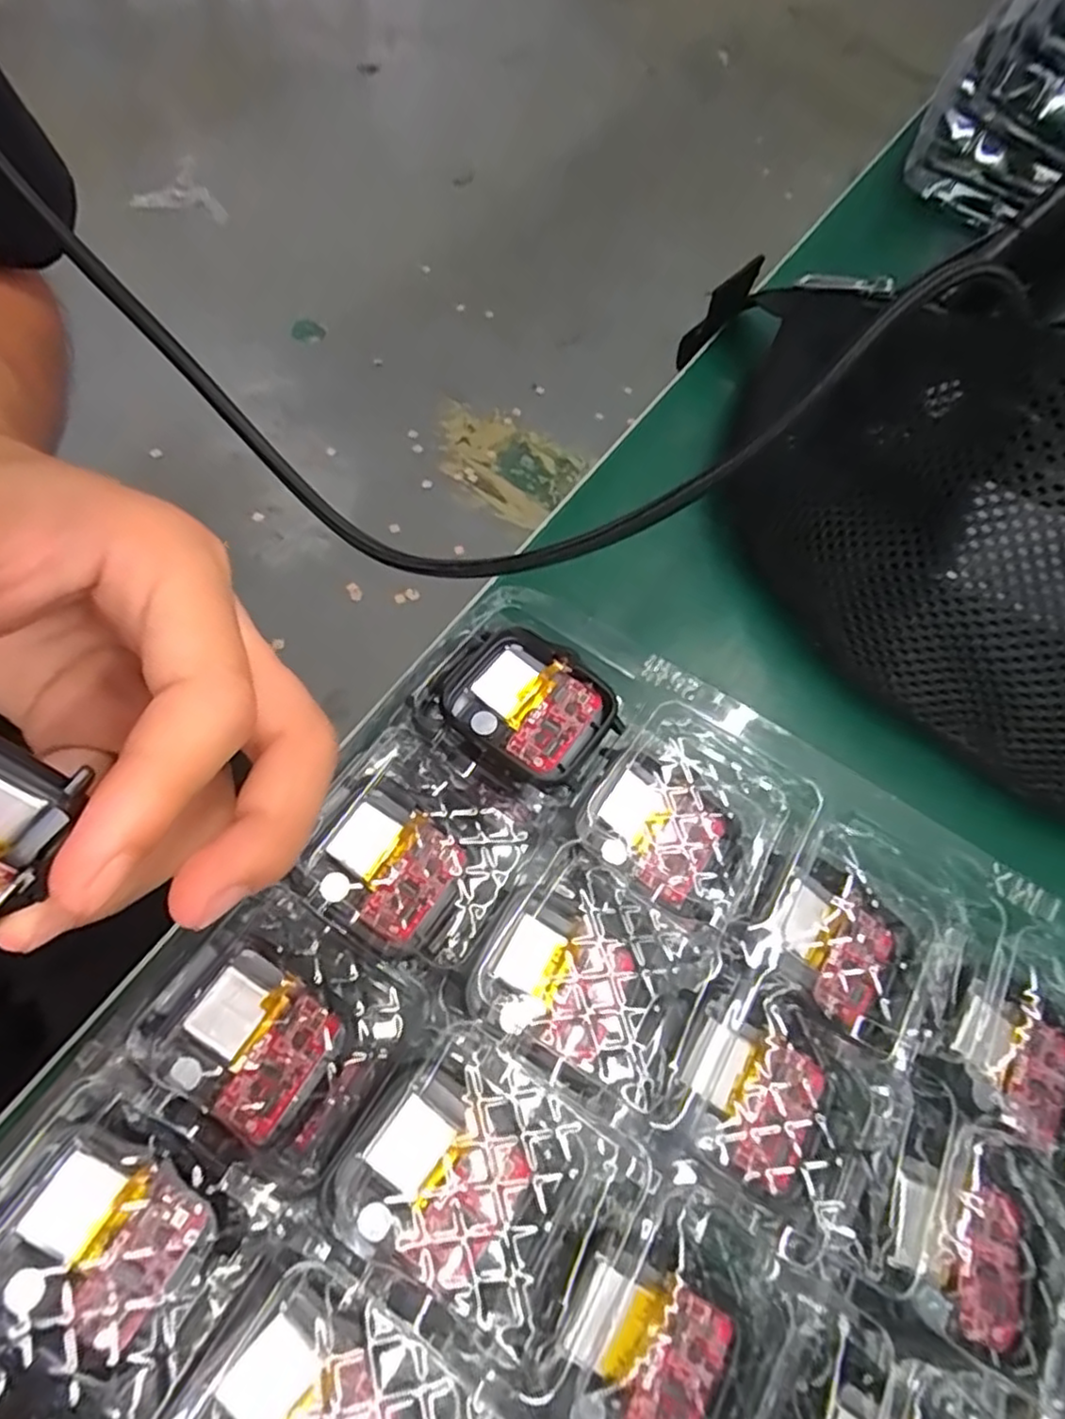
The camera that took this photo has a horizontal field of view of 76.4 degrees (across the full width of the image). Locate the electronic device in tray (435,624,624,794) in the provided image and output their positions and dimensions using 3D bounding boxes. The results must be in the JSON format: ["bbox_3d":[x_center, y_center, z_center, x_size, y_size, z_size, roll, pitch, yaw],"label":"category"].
[{"bbox_3d":[-0.002,-0.002,0.190,0.049,0.007,0.038,39,67,9],"label":"electronic device in tray"}]

